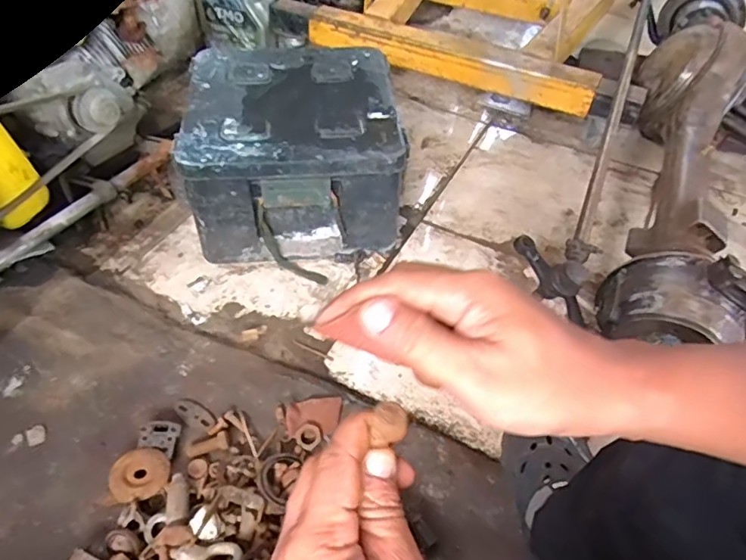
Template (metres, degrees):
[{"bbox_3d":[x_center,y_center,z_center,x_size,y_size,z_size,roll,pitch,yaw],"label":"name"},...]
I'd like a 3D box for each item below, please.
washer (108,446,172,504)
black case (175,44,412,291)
[{"bbox_3d":[-0.299,0.248,0.693,0.069,0.008,0.070,5,47,-5],"label":"washer"},{"bbox_3d":[-0.144,-0.229,1.017,0.361,0.232,0.370,-2,50,-6],"label":"black case"}]

